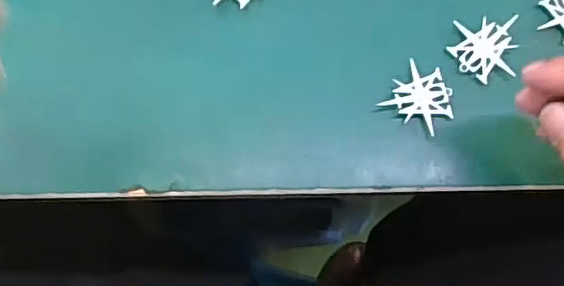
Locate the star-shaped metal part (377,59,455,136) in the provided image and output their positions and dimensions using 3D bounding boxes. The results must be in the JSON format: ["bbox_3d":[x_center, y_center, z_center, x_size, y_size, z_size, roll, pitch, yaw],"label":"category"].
[{"bbox_3d":[0.075,-0.025,0.310,0.035,0.004,0.033,32,76,0],"label":"star-shaped metal part"}]

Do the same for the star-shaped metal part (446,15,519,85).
[{"bbox_3d":[0.110,-0.051,0.316,0.033,0.004,0.033,-1,82,9],"label":"star-shaped metal part"}]

